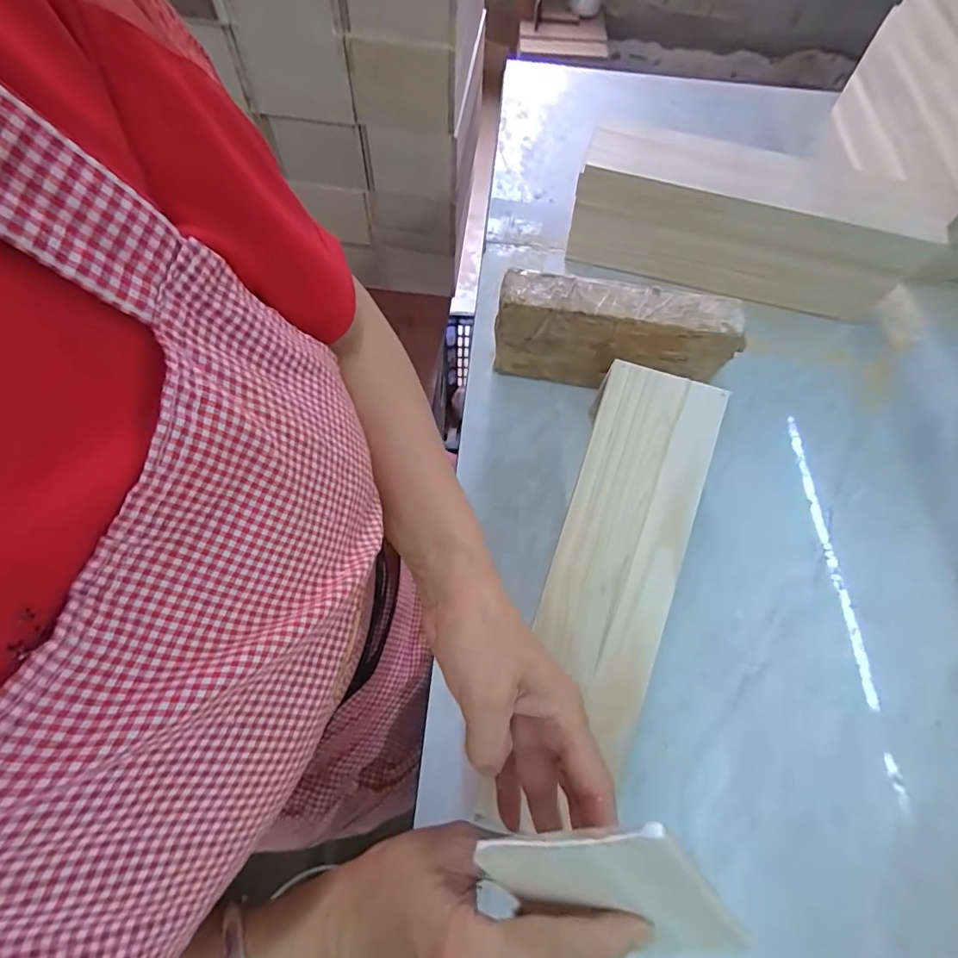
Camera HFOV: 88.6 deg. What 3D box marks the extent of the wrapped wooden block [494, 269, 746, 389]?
[{"bbox_3d":[0.120,-0.129,0.458,0.212,0.098,0.050,9,65,1],"label":"wrapped wooden block"}]

